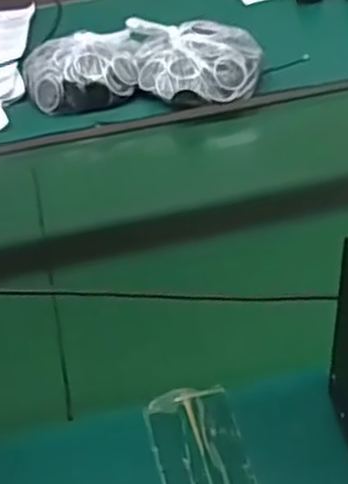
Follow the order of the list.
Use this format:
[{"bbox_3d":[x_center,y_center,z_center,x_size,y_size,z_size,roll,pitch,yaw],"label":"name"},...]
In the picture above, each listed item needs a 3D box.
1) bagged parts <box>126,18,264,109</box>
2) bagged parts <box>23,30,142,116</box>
[{"bbox_3d":[0.025,-0.208,0.847,0.151,0.061,0.111,-1,38,8],"label":"bagged parts"},{"bbox_3d":[-0.108,-0.207,0.875,0.138,0.050,0.113,-13,38,-7],"label":"bagged parts"}]

